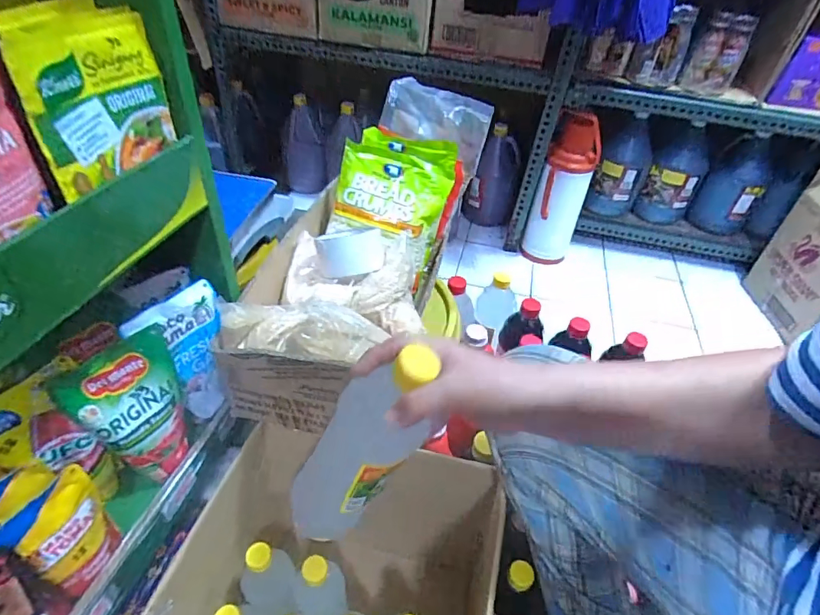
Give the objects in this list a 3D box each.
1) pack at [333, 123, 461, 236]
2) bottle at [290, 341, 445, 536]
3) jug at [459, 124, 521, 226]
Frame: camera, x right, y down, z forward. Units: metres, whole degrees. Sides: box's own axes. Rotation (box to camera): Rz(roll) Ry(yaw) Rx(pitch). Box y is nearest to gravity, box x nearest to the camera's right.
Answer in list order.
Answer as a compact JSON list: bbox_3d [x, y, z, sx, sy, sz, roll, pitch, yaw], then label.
[{"bbox_3d":[-0.022,-0.172,0.639,0.160,0.038,0.141,17,84,12],"label":"pack"},{"bbox_3d":[-0.042,0.128,0.432,0.070,0.272,0.080,19,39,-14],"label":"bottle"},{"bbox_3d":[0.253,-0.391,1.399,0.141,0.277,0.138,15,42,10],"label":"jug"}]

